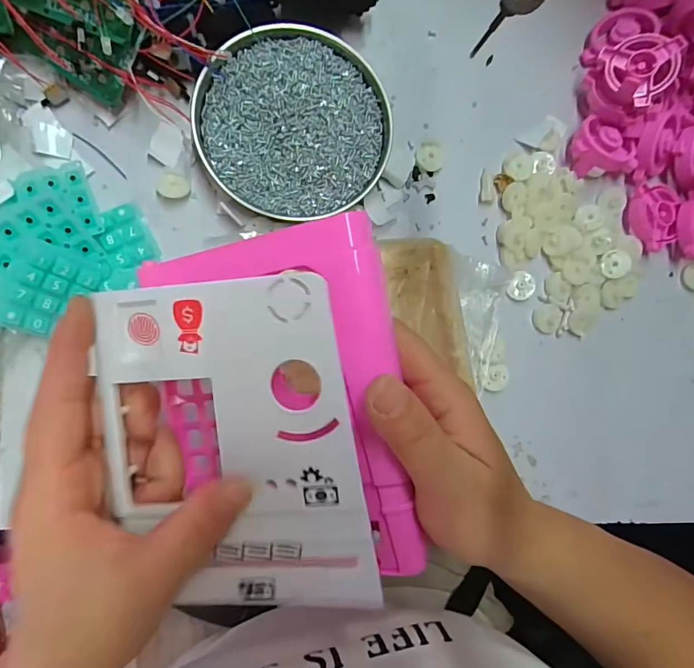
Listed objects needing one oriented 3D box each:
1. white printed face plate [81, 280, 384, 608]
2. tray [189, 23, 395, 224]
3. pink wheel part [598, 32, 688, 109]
[{"bbox_3d":[-0.048,0.048,0.191,0.108,0.008,0.139,-6,95,9],"label":"white printed face plate"},{"bbox_3d":[-0.037,-0.151,0.323,0.133,0.024,0.131,0,88,-9],"label":"tray"},{"bbox_3d":[0.225,-0.202,0.334,0.054,0.014,0.055,-3,79,14],"label":"pink wheel part"}]

